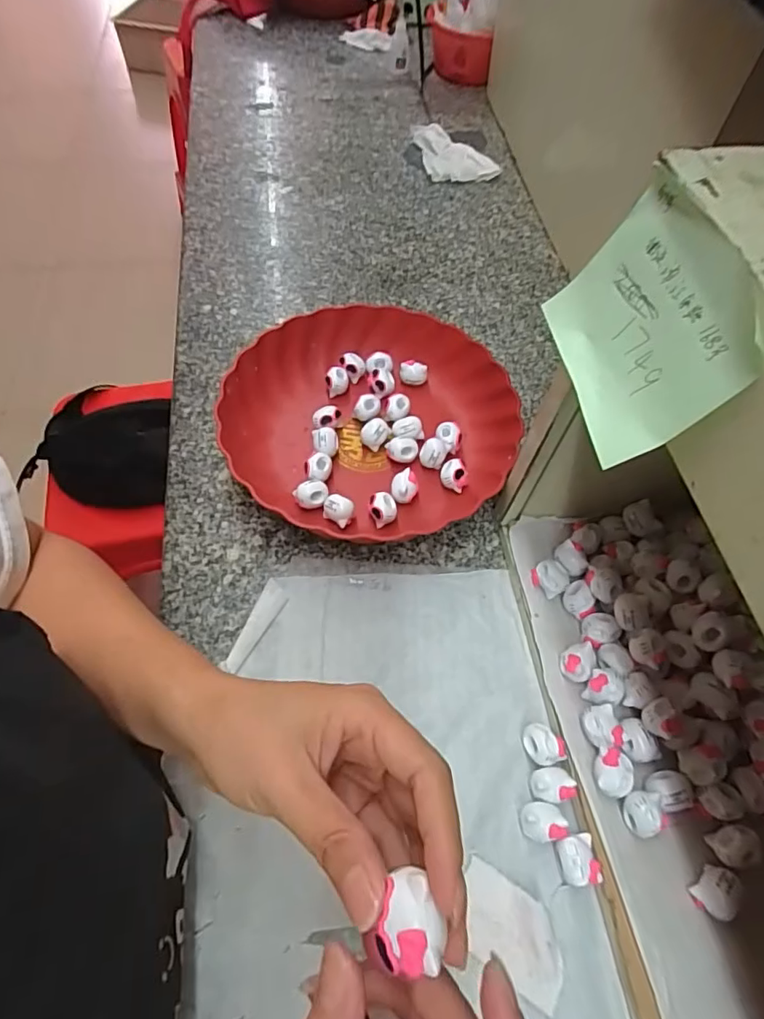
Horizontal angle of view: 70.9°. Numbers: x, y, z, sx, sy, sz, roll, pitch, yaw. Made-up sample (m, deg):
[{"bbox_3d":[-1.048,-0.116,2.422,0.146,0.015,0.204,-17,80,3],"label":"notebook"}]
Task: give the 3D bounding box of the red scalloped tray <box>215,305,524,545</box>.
[{"bbox_3d":[-0.008,-0.079,0.463,0.243,0.043,0.226,13,60,7],"label":"red scalloped tray"}]

